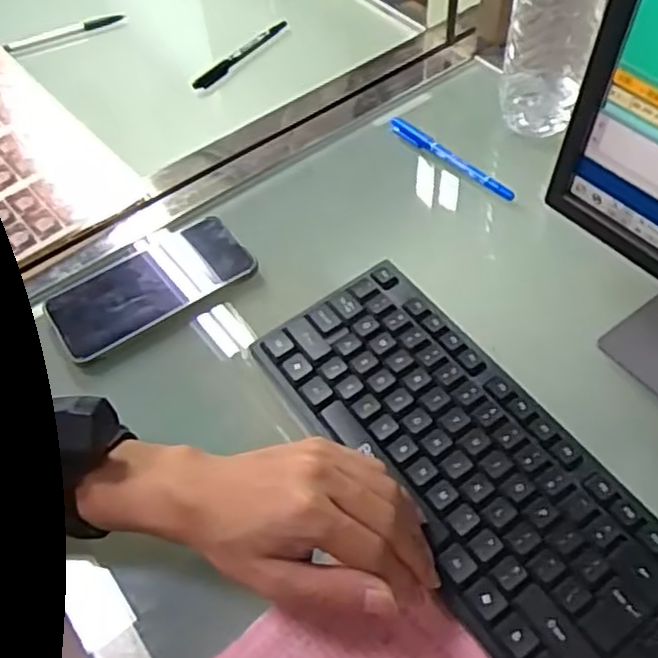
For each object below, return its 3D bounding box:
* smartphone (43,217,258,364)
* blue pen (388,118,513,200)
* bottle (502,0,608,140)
[{"bbox_3d":[-0.143,-0.036,0.558,0.155,0.011,0.082,-30,57,-16],"label":"smartphone"},{"bbox_3d":[0.108,-0.152,0.626,0.013,0.014,0.139,-39,60,-22],"label":"blue pen"},{"bbox_3d":[0.188,-0.268,0.572,0.071,0.231,0.055,10,55,11],"label":"bottle"}]

